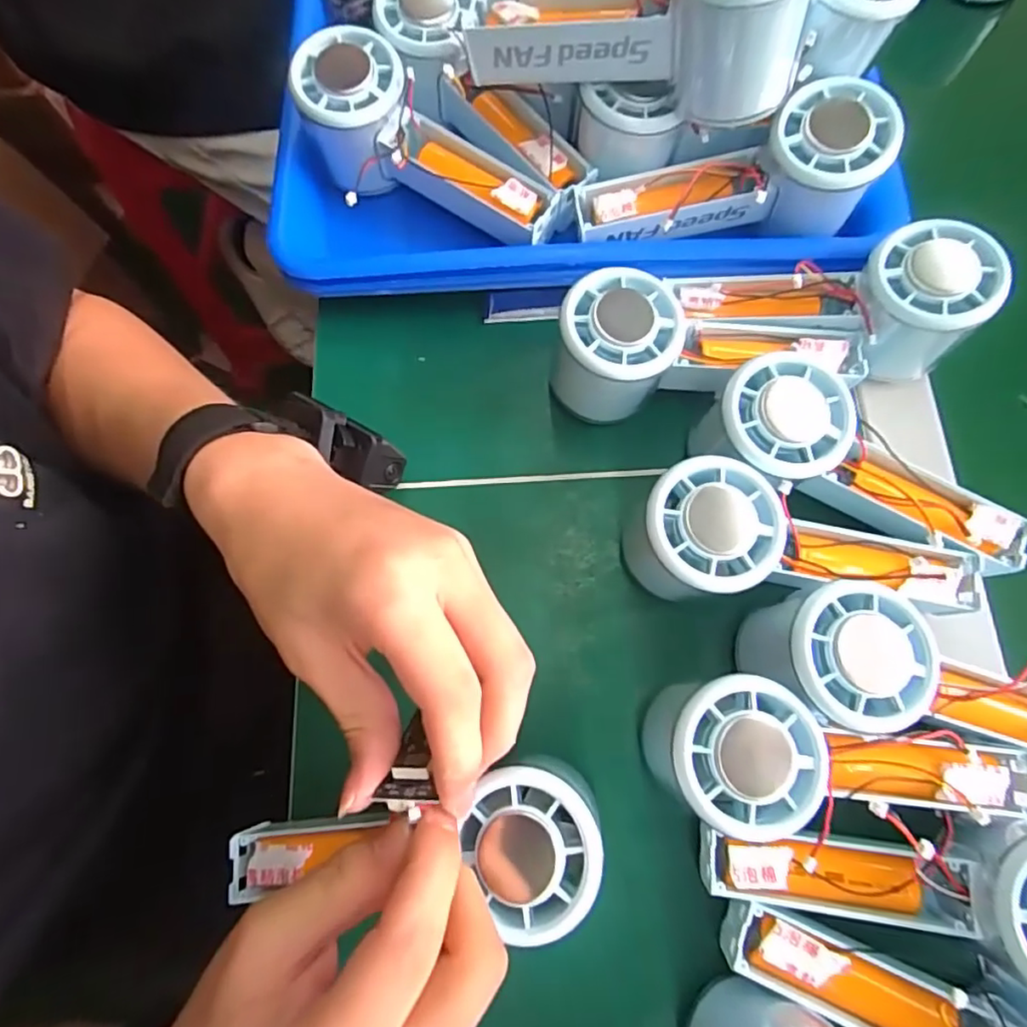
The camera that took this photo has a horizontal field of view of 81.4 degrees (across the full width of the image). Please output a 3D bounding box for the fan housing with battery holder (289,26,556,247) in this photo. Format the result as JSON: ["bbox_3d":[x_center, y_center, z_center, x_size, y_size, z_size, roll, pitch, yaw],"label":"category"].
[{"bbox_3d":[-0.046,-0.193,0.321,0.147,0.061,0.065,26,76,8],"label":"fan housing with battery holder"}]

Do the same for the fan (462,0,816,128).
[{"bbox_3d":[0.053,-0.219,0.272,0.152,0.072,0.047,9,74,18],"label":"fan"}]

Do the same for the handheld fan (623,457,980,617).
[{"bbox_3d":[0.127,0.014,0.274,0.159,0.063,0.056,3,74,2],"label":"handheld fan"}]

